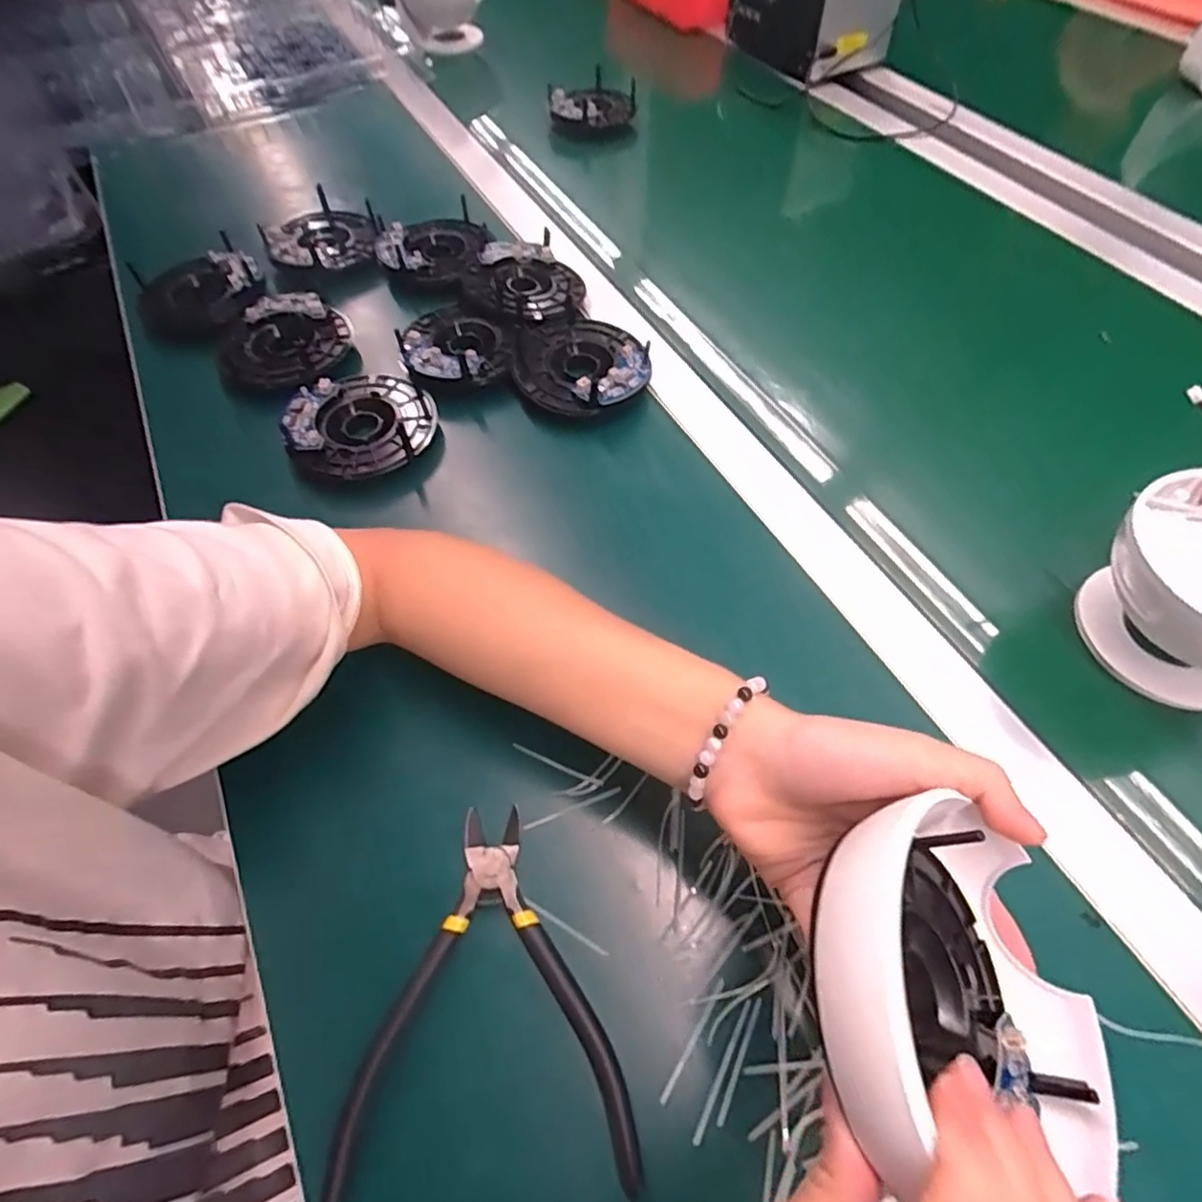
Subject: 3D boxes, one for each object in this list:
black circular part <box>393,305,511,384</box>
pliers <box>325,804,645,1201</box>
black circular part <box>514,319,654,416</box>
[{"bbox_3d":[-0.114,-0.201,0.485,0.078,0.022,0.090,-13,59,-6],"label":"black circular part"},{"bbox_3d":[-0.043,0.166,0.274,0.115,0.013,0.139,0,58,2],"label":"pliers"},{"bbox_3d":[-0.014,-0.176,0.465,0.095,0.014,0.088,-1,58,1],"label":"black circular part"}]

